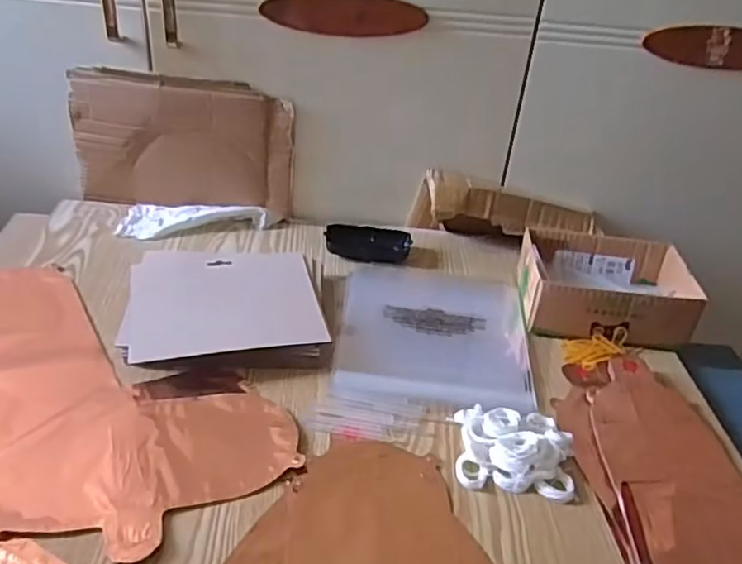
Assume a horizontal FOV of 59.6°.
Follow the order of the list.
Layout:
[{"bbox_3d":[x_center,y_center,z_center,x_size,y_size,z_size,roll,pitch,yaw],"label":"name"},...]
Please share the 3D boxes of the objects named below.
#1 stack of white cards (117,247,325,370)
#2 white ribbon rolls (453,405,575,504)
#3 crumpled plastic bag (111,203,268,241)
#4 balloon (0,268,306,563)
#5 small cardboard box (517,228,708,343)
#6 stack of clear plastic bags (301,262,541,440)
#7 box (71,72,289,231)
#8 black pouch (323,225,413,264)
[{"bbox_3d":[-0.152,0.022,0.699,0.200,0.029,0.172,-1,34,-12],"label":"stack of white cards"},{"bbox_3d":[0.131,0.148,0.584,0.103,0.024,0.091,8,33,2],"label":"white ribbon rolls"},{"bbox_3d":[-0.228,-0.084,0.838,0.179,0.022,0.077,2,33,-6],"label":"crumpled plastic bag"},{"bbox_3d":[-0.287,0.096,0.603,0.422,0.011,0.230,29,39,30],"label":"balloon"},{"bbox_3d":[0.271,0.007,0.759,0.185,0.069,0.141,7,33,0],"label":"small cardboard box"},{"bbox_3d":[0.068,0.065,0.711,0.212,0.011,0.301,9,33,4],"label":"stack of clear plastic bags"},{"bbox_3d":[-0.238,-0.172,0.832,0.272,0.175,0.017,6,33,-1],"label":"box"},{"bbox_3d":[-0.003,-0.050,0.826,0.107,0.027,0.039,2,34,-7],"label":"black pouch"}]

